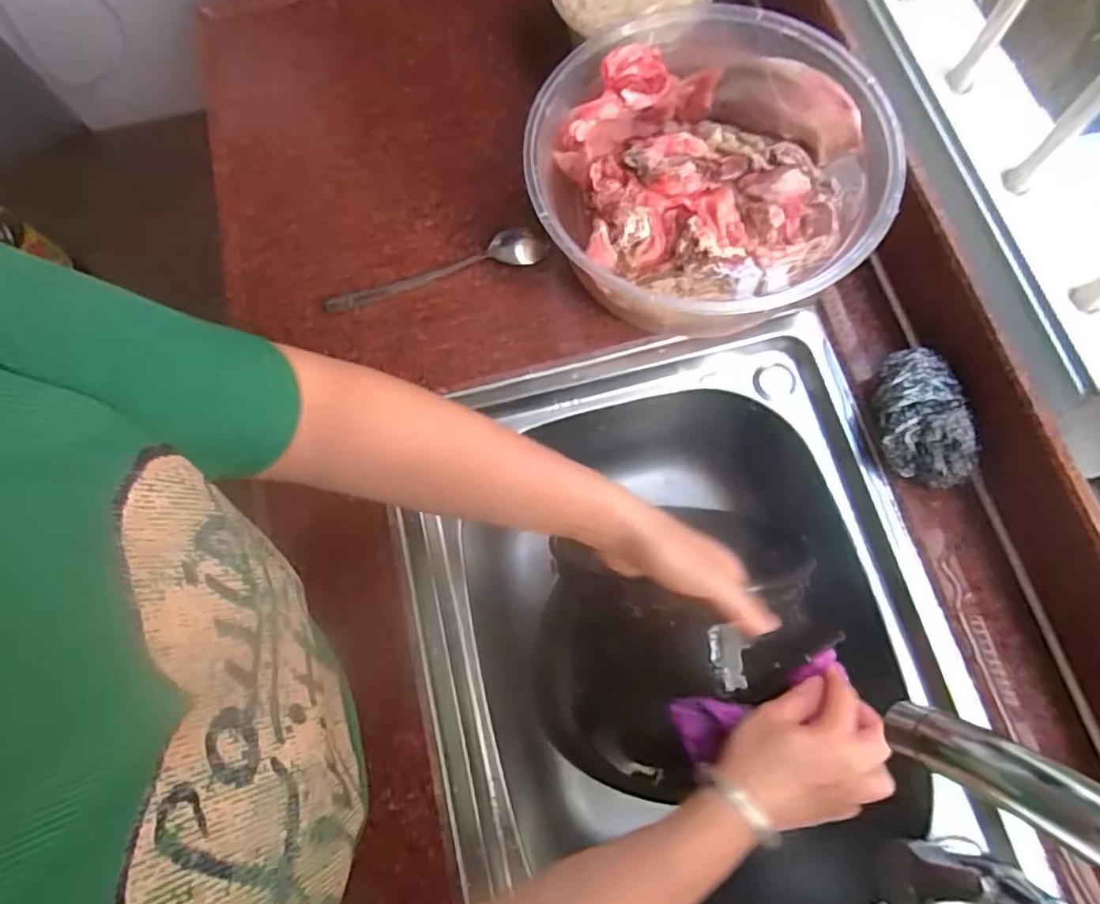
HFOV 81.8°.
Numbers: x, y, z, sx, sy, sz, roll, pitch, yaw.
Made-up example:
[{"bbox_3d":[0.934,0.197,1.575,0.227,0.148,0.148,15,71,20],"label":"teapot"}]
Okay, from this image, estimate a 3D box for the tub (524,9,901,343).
[{"bbox_3d":[0.130,-0.228,0.538,0.273,0.123,0.278,-1,73,3],"label":"tub"}]

